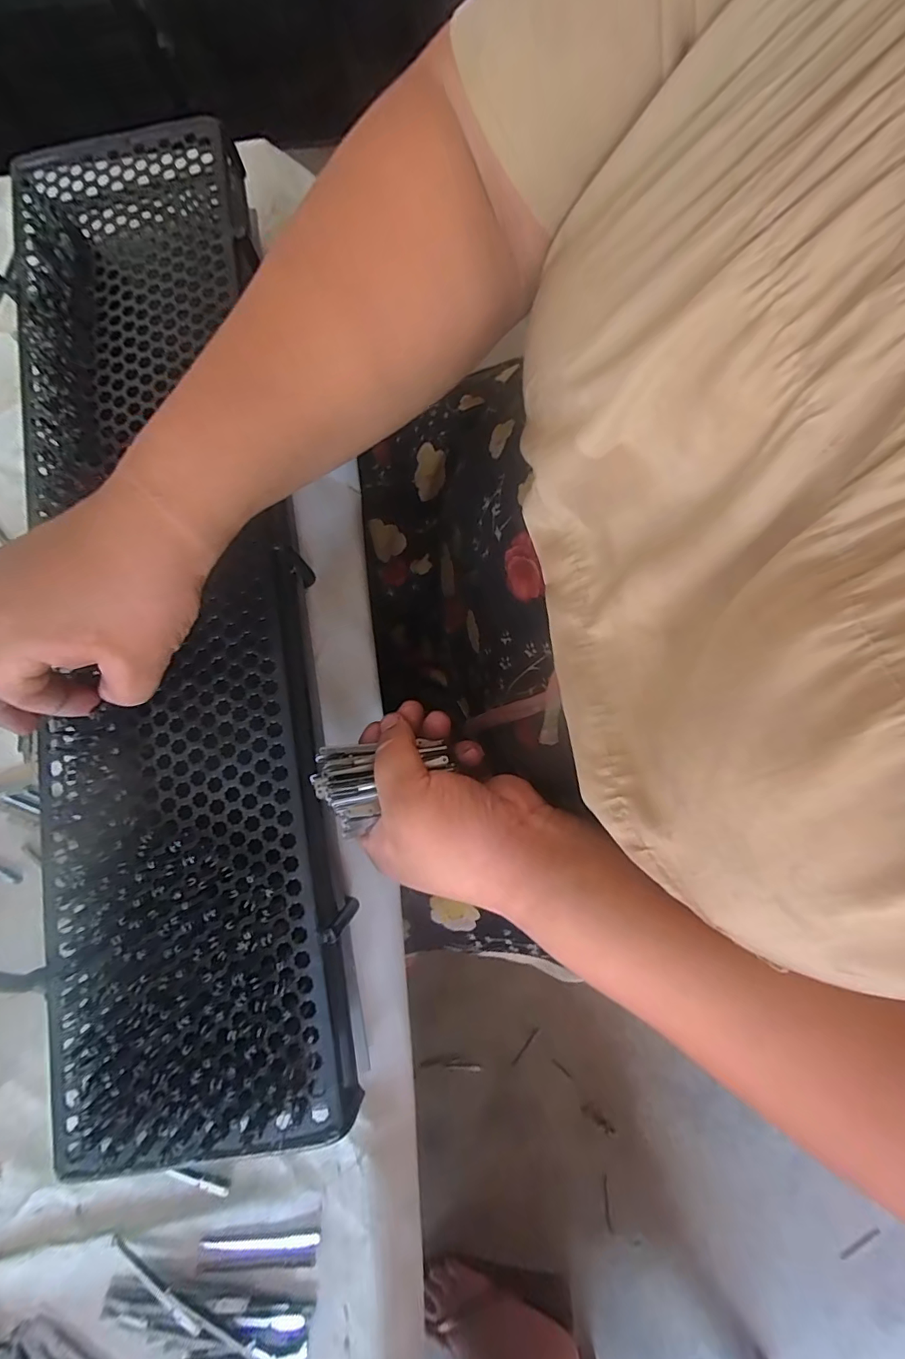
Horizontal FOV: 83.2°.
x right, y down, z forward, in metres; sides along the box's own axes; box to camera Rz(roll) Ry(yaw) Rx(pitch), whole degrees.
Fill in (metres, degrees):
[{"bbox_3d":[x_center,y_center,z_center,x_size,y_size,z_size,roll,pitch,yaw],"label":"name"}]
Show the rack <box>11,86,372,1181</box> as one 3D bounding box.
[{"bbox_3d":[-0.171,-0.056,0.298,0.160,0.035,0.586,-12,82,-2],"label":"rack"}]

